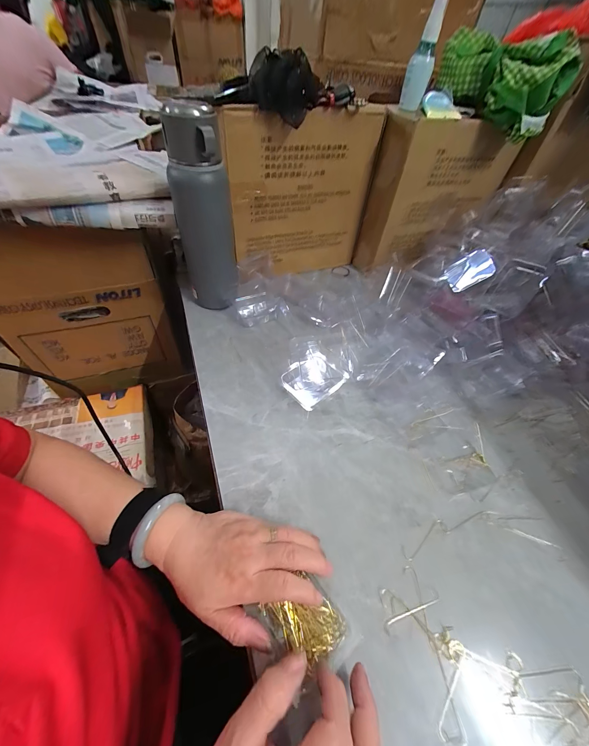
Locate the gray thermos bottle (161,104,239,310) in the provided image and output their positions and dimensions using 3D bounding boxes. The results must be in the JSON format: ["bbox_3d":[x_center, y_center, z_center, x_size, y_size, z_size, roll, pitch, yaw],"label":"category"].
[{"bbox_3d":[-0.138,-0.228,0.429,0.083,0.266,0.069,-7,51,-12],"label":"gray thermos bottle"}]

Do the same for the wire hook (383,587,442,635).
[{"bbox_3d":[0.111,0.223,0.259,0.064,0.004,0.010,-16,54,-19],"label":"wire hook"}]

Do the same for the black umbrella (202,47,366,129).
[{"bbox_3d":[-0.004,-0.402,0.392,0.220,0.063,0.074,2,50,-5],"label":"black umbrella"}]

